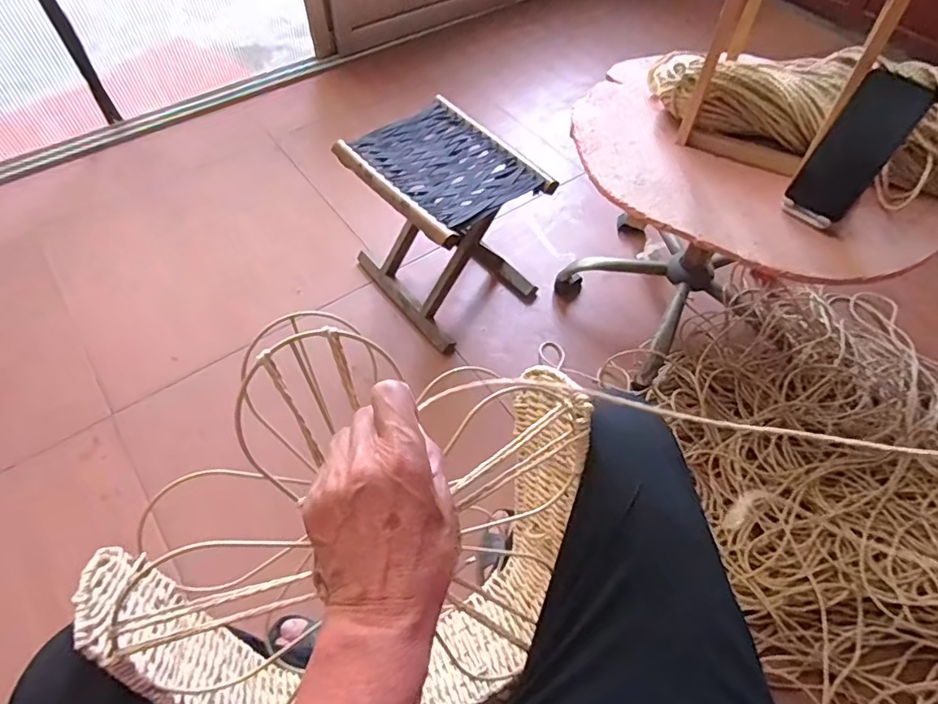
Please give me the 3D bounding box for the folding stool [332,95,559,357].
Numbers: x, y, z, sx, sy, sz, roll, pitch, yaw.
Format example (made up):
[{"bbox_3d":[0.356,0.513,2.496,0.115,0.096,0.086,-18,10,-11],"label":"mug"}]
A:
[{"bbox_3d":[-0.052,-0.240,1.042,0.257,0.306,0.308,-35,65,-21],"label":"folding stool"}]

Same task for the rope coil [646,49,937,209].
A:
[{"bbox_3d":[0.490,-0.342,0.741,0.490,0.104,0.159,33,62,18],"label":"rope coil"}]

